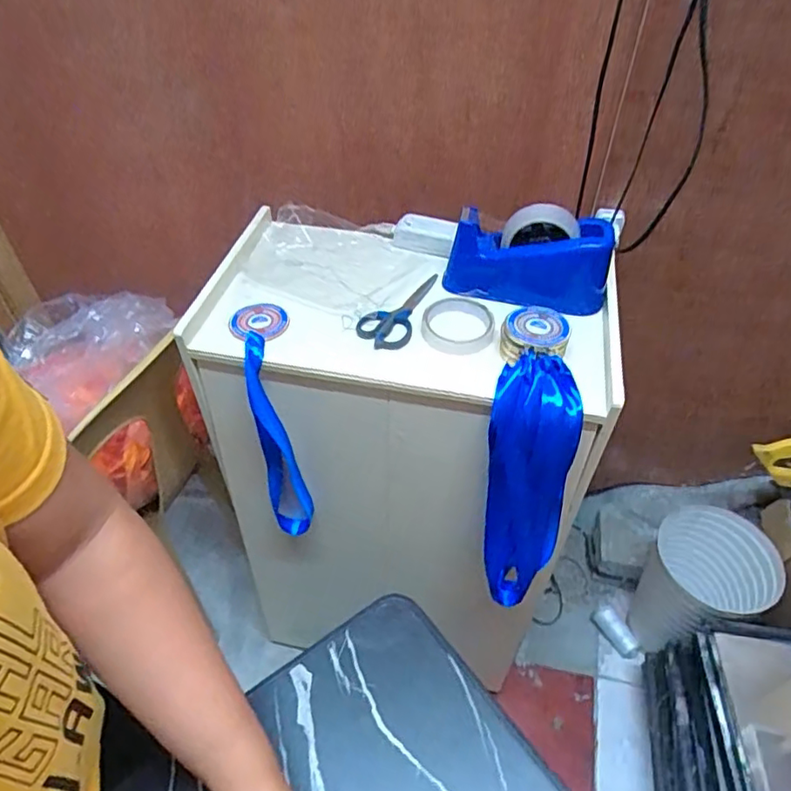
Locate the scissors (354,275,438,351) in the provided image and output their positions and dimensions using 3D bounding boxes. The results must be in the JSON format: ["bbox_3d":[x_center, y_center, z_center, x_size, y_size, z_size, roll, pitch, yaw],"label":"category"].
[{"bbox_3d":[0.006,-0.118,0.768,0.066,0.015,0.162,16,48,14],"label":"scissors"}]

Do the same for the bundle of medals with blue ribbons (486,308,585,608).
[{"bbox_3d":[0.160,0.087,0.752,0.096,0.376,0.102,0,23,0],"label":"bundle of medals with blue ribbons"}]

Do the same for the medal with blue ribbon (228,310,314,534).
[{"bbox_3d":[-0.162,0.043,0.830,0.070,0.316,0.154,-10,47,-10],"label":"medal with blue ribbon"}]

